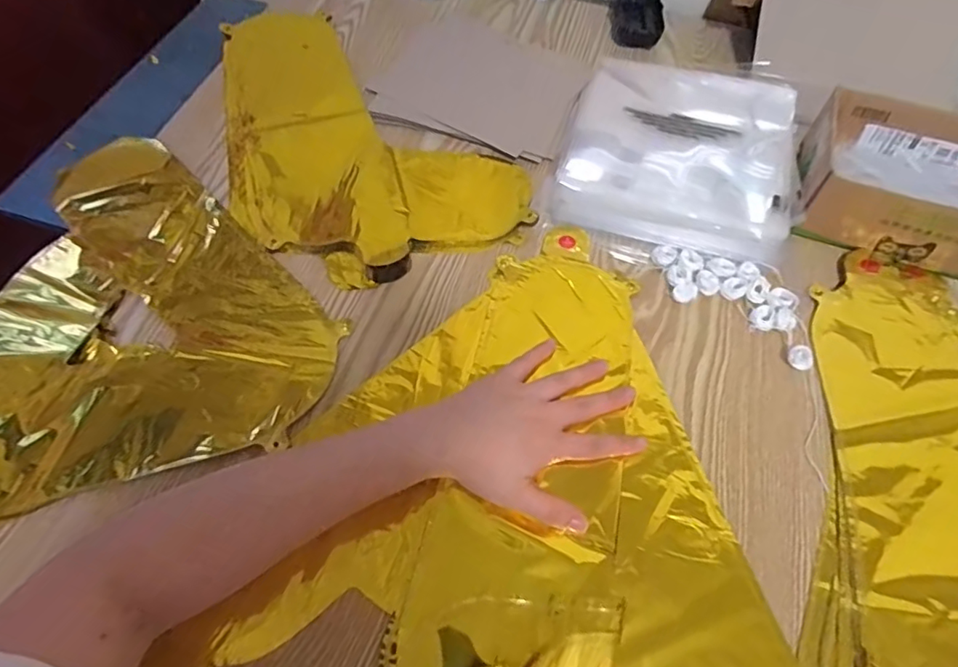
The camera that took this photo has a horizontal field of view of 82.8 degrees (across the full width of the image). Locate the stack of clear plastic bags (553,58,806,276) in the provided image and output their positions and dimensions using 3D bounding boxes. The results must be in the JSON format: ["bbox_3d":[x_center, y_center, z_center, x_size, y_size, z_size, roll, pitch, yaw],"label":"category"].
[{"bbox_3d":[0.196,-0.178,0.535,0.216,0.021,0.249,14,60,7],"label":"stack of clear plastic bags"}]

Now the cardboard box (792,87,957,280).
[{"bbox_3d":[0.391,-0.133,0.483,0.183,0.059,0.146,20,61,10],"label":"cardboard box"}]

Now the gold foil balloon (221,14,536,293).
[{"bbox_3d":[-0.153,-0.196,0.537,0.218,0.016,0.410,-37,67,-20],"label":"gold foil balloon"}]

